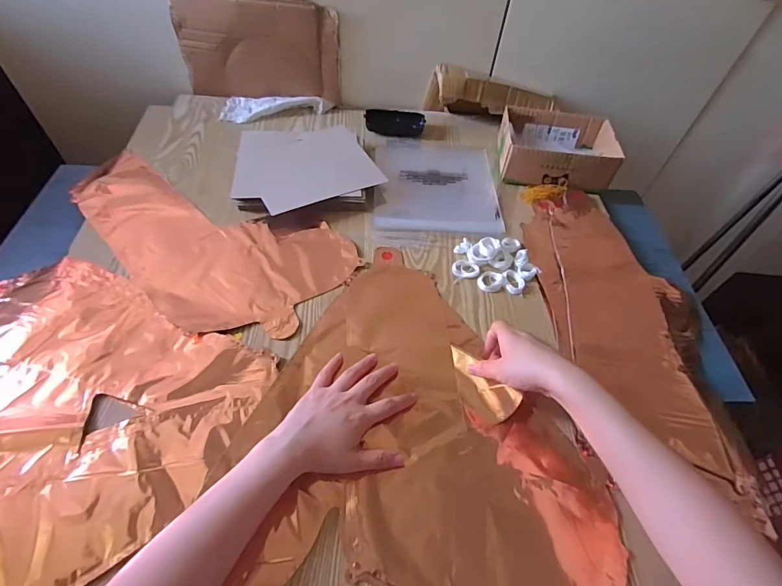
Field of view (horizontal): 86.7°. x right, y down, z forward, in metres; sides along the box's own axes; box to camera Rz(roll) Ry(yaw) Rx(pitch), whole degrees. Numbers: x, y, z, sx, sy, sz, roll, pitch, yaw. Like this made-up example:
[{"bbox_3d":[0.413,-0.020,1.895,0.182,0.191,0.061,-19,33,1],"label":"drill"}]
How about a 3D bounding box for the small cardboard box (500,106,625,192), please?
[{"bbox_3d":[0.281,-0.246,0.705,0.185,0.061,0.141,7,53,2],"label":"small cardboard box"}]

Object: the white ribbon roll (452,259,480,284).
[{"bbox_3d":[0.101,-0.032,0.574,0.039,0.006,0.031,-17,56,-15],"label":"white ribbon roll"}]

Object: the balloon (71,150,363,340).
[{"bbox_3d":[-0.280,-0.091,0.590,0.442,0.012,0.224,30,57,18],"label":"balloon"}]

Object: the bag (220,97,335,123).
[{"bbox_3d":[-0.210,-0.342,0.766,0.195,0.019,0.071,-1,54,-4],"label":"bag"}]

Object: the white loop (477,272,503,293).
[{"bbox_3d":[0.135,-0.016,0.564,0.032,0.004,0.031,18,54,9],"label":"white loop"}]

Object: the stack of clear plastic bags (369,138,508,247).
[{"bbox_3d":[0.074,-0.176,0.685,0.200,0.013,0.253,2,53,-2],"label":"stack of clear plastic bags"}]

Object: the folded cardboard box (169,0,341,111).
[{"bbox_3d":[-0.227,-0.427,0.724,0.269,0.170,0.019,1,55,-6],"label":"folded cardboard box"}]

